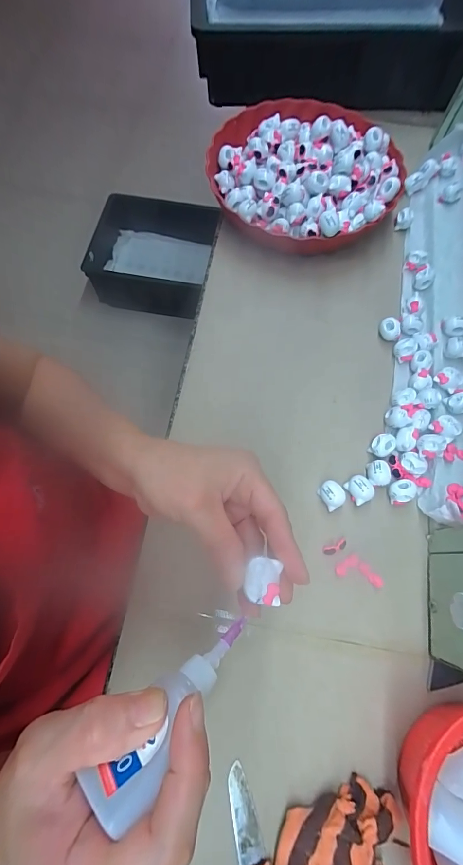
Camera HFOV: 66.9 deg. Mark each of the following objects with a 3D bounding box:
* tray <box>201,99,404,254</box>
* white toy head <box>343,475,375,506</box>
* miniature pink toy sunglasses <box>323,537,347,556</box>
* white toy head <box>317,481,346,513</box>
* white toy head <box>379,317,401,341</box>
[{"bbox_3d":[0.097,-0.341,0.443,0.240,0.066,0.255,29,72,9],"label":"tray"},{"bbox_3d":[0.126,0.055,0.341,0.024,0.016,0.025,-26,73,-10],"label":"white toy head"},{"bbox_3d":[0.099,0.108,0.330,0.025,0.004,0.009,-23,72,-9],"label":"miniature pink toy sunglasses"},{"bbox_3d":[0.099,0.059,0.340,0.025,0.018,0.025,-31,73,-11],"label":"white toy head"},{"bbox_3d":[0.182,-0.118,0.401,0.023,0.016,0.020,32,73,10],"label":"white toy head"}]

